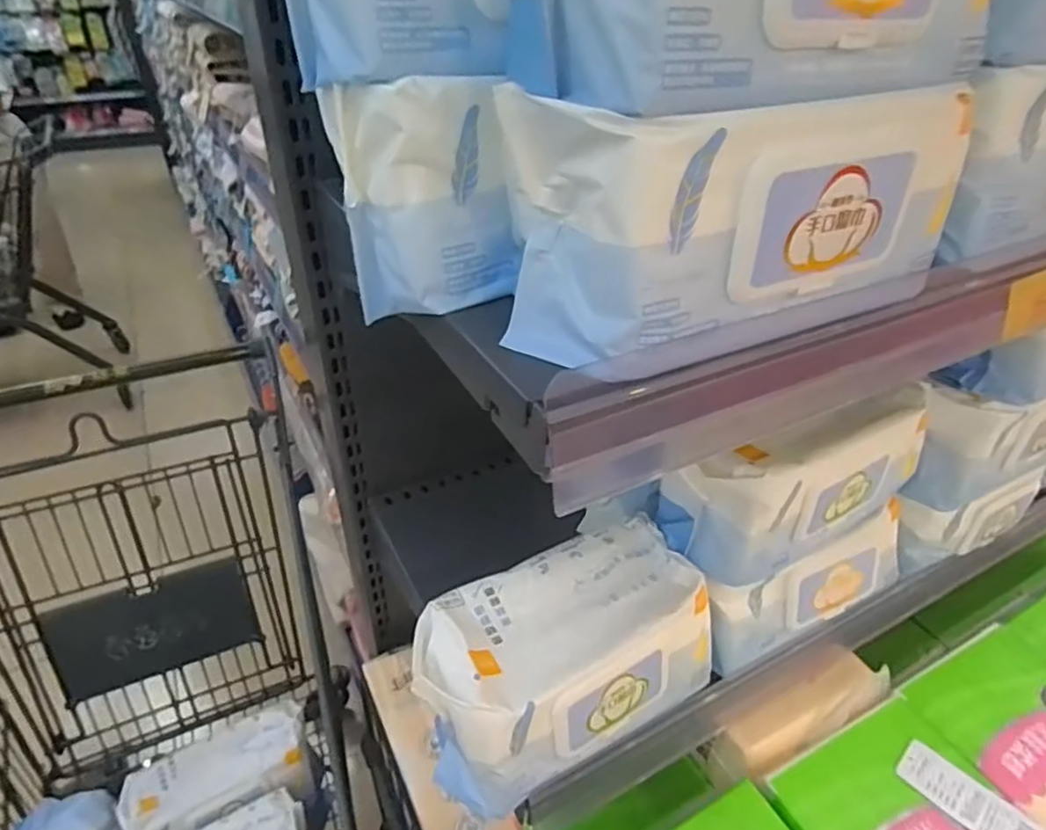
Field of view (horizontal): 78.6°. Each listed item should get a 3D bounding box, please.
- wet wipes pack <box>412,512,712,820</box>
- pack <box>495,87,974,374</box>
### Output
[{"bbox_3d":[0.027,0.168,0.458,0.204,0.088,0.114,-19,41,-26],"label":"wet wipes pack"},{"bbox_3d":[0.096,-0.088,0.278,0.198,0.091,0.068,-18,40,-24],"label":"pack"}]

